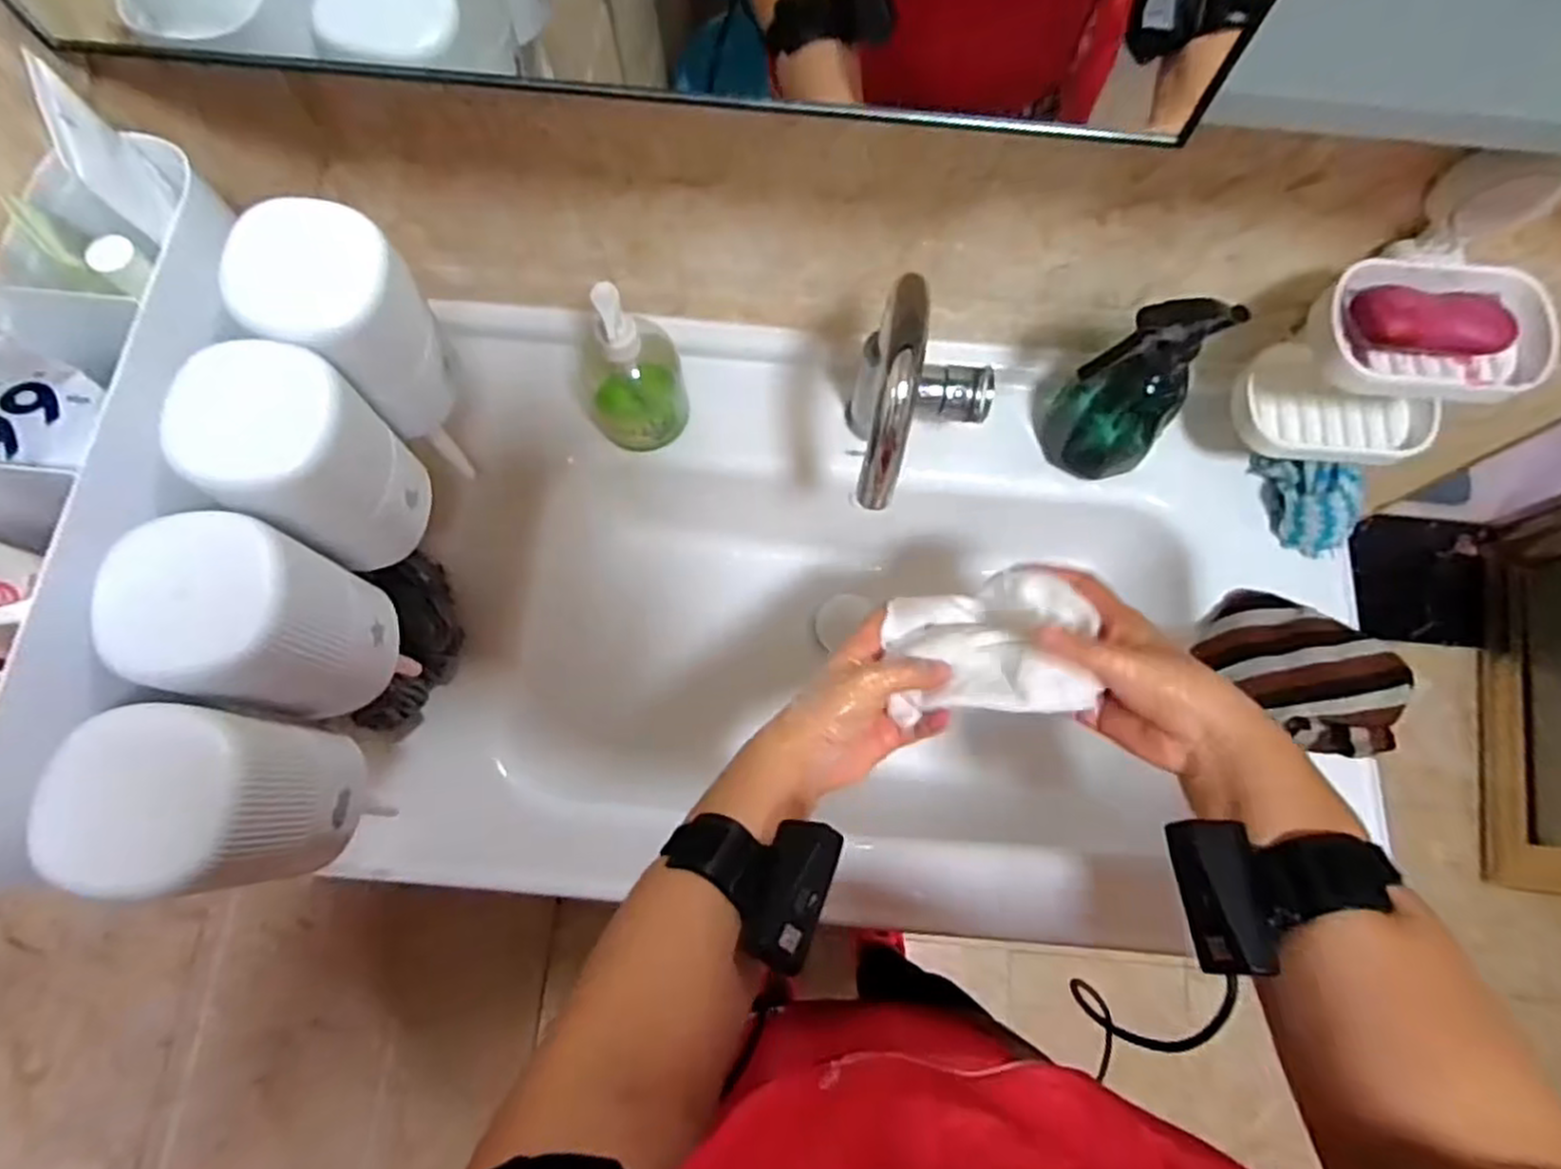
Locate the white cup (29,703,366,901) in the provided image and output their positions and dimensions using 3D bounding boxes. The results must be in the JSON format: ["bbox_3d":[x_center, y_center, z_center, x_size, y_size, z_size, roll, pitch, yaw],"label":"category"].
[{"bbox_3d":[-0.223,0.086,0.303,0.056,0.108,0.073,7,74,1],"label":"white cup"}]

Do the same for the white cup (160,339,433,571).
[{"bbox_3d":[-0.210,-0.054,0.344,0.058,0.112,0.070,35,76,8],"label":"white cup"}]

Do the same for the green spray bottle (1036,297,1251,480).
[{"bbox_3d":[0.264,-0.146,0.563,0.089,0.192,0.065,30,75,7],"label":"green spray bottle"}]

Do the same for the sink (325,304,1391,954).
[{"bbox_3d":[0.081,0.039,0.660,0.734,0.166,0.472,5,74,0],"label":"sink"}]

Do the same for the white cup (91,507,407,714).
[{"bbox_3d":[-0.219,0.020,0.320,0.057,0.112,0.061,0,74,-1],"label":"white cup"}]

